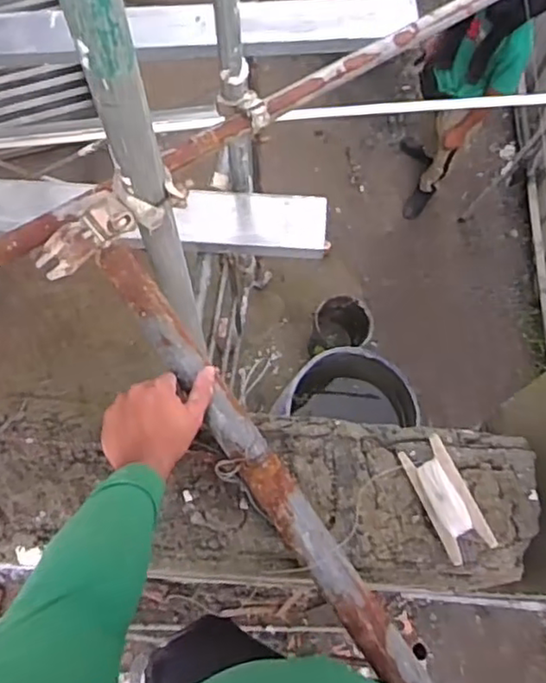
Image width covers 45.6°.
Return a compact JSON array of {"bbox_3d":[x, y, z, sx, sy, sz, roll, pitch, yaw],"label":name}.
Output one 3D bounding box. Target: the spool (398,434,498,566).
[{"bbox_3d":[0.212,0.191,0.796,0.051,0.042,0.143,-20,72,-8],"label":"spool"}]

